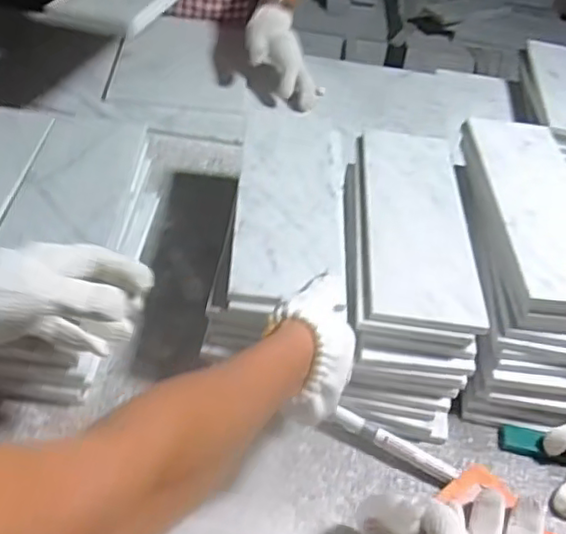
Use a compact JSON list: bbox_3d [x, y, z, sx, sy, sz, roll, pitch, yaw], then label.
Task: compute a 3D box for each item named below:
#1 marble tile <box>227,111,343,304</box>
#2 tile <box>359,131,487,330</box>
[{"bbox_3d":[0.010,-0.081,0.661,0.107,0.010,0.314,6,43,-2],"label":"marble tile"},{"bbox_3d":[0.143,-0.053,0.664,0.119,0.011,0.302,6,43,-1],"label":"tile"}]

